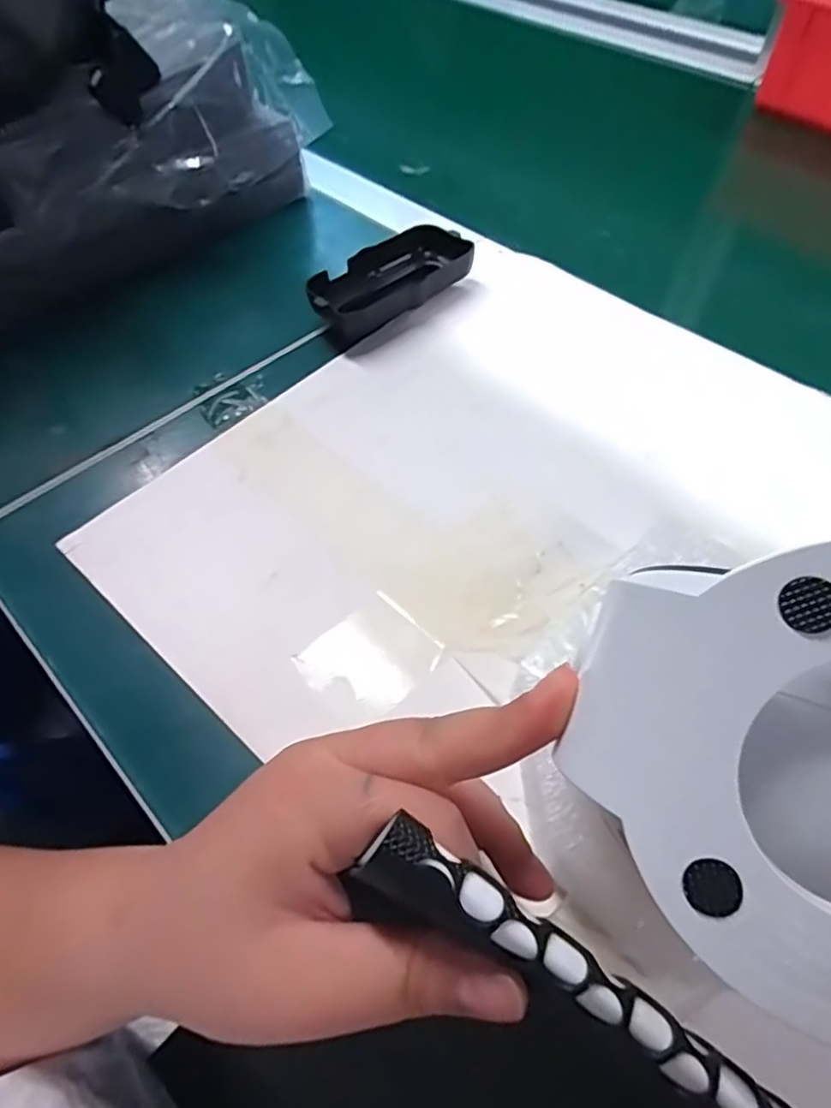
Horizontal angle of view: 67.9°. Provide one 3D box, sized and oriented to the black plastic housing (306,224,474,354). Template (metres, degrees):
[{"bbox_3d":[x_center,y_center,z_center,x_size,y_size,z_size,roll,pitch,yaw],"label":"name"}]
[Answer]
[{"bbox_3d":[-0.017,-0.176,0.399,0.112,0.026,0.042,-34,62,-23],"label":"black plastic housing"}]

